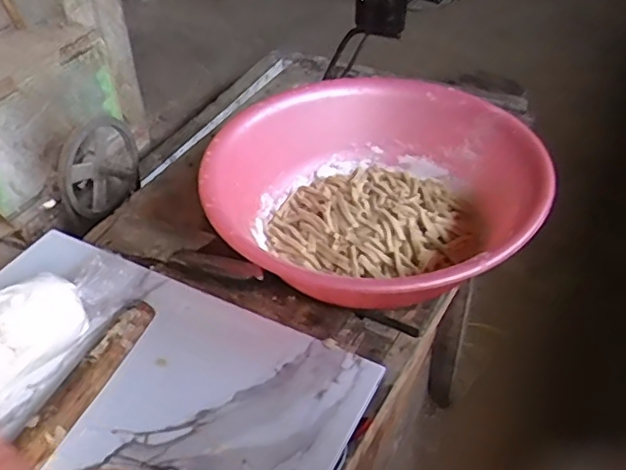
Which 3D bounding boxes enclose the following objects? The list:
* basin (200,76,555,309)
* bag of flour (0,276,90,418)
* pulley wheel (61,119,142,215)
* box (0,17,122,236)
[{"bbox_3d":[0.073,-0.050,0.760,0.386,0.124,0.377,0,41,0],"label":"basin"},{"bbox_3d":[-0.315,0.104,0.625,0.065,0.106,0.165,31,50,31],"label":"bag of flour"},{"bbox_3d":[-0.407,-0.130,1.171,0.065,0.159,0.190,14,81,35],"label":"pulley wheel"},{"bbox_3d":[-0.546,-0.229,1.147,0.148,0.240,0.343,15,43,18],"label":"box"}]

